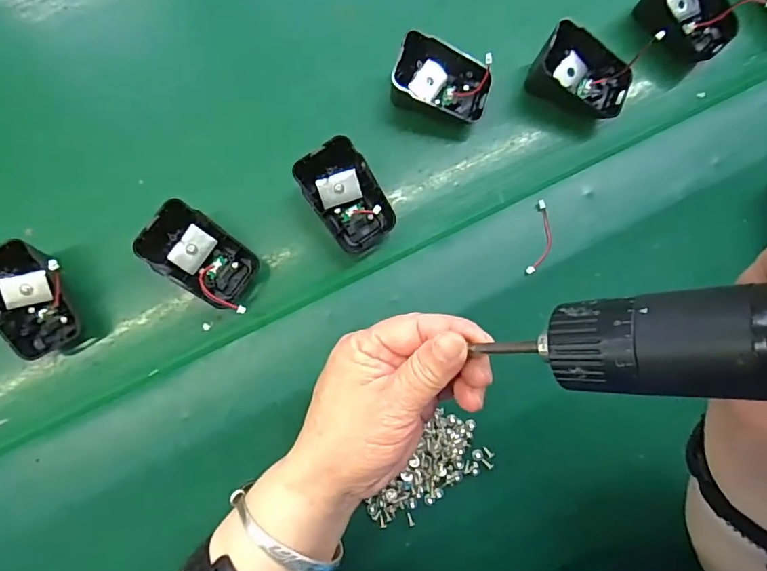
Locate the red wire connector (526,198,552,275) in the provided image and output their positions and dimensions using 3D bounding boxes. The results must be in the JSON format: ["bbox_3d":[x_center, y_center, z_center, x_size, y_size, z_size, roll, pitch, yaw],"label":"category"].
[{"bbox_3d":[0.111,-0.033,0.342,0.014,0.004,0.053,13,83,-1],"label":"red wire connector"}]

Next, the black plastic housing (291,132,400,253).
[{"bbox_3d":[-0.025,-0.060,0.329,0.043,0.028,0.069,-33,113,5],"label":"black plastic housing"}]

